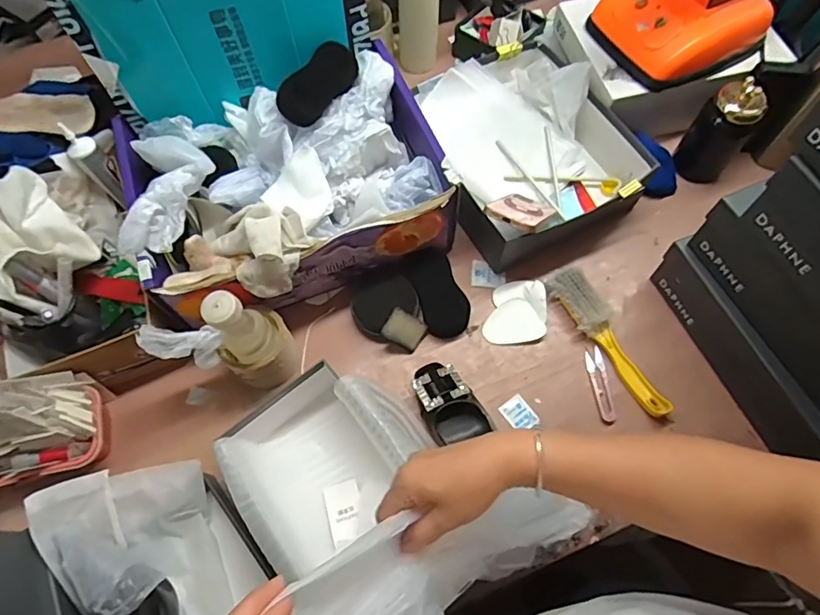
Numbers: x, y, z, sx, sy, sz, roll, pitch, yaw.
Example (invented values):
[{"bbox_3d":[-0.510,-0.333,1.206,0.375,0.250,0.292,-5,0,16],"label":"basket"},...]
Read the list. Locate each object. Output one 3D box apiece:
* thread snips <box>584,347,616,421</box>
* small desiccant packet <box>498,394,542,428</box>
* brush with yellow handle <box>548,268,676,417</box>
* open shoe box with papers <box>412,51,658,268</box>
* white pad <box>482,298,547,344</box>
[{"bbox_3d":[0.255,0.102,0.692,0.023,0.008,0.100,-6,66,0],"label":"thread snips"},{"bbox_3d":[0.145,0.140,0.681,0.037,0.009,0.046,-33,68,-12],"label":"small desiccant packet"},{"bbox_3d":[0.274,0.043,0.704,0.050,0.037,0.225,-28,68,-9],"label":"brush with yellow handle"},{"bbox_3d":[0.169,-0.247,0.778,0.282,0.131,0.321,-20,66,-6],"label":"open shoe box with papers"},{"bbox_3d":[0.142,0.023,0.725,0.076,0.014,0.066,-23,67,-8],"label":"white pad"}]

